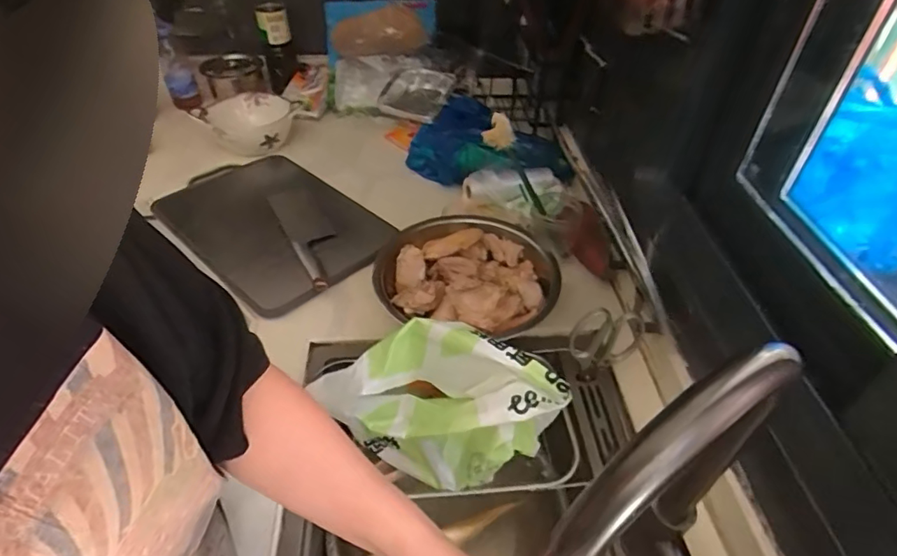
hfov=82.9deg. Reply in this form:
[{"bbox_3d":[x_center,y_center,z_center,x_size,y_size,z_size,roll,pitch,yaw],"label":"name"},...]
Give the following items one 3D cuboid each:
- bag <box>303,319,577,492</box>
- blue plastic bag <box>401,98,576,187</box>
[{"bbox_3d":[-0.014,0.152,0.618,0.263,0.146,0.136,20,47,19],"label":"bag"},{"bbox_3d":[0.068,-0.256,1.015,0.322,0.123,0.158,35,53,31],"label":"blue plastic bag"}]

